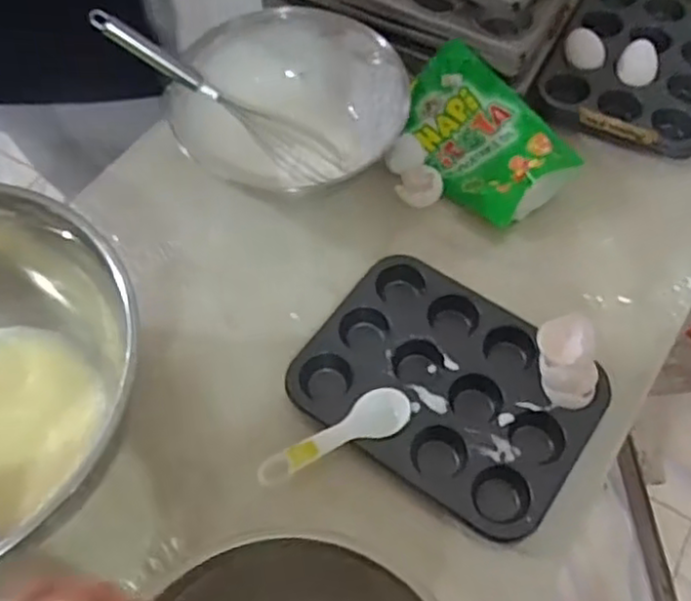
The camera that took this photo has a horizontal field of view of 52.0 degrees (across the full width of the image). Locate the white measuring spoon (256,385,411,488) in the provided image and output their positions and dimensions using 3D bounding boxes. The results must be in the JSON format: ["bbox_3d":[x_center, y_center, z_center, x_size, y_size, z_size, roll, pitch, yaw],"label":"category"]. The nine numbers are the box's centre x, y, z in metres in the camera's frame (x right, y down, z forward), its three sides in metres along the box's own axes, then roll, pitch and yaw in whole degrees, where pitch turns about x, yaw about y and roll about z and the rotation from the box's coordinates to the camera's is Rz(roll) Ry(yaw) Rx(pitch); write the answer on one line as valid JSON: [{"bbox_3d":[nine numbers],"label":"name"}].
[{"bbox_3d":[-0.008,0.120,0.611,0.140,0.011,0.043,-28,64,-15],"label":"white measuring spoon"}]

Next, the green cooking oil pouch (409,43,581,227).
[{"bbox_3d":[0.145,-0.179,0.768,0.127,0.059,0.198,-31,65,-16],"label":"green cooking oil pouch"}]

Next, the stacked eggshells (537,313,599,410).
[{"bbox_3d":[0.194,0.053,0.615,0.047,0.048,0.072,-15,61,-8],"label":"stacked eggshells"}]

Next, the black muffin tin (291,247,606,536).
[{"bbox_3d":[0.089,0.077,0.643,0.251,0.030,0.185,31,65,17],"label":"black muffin tin"}]

